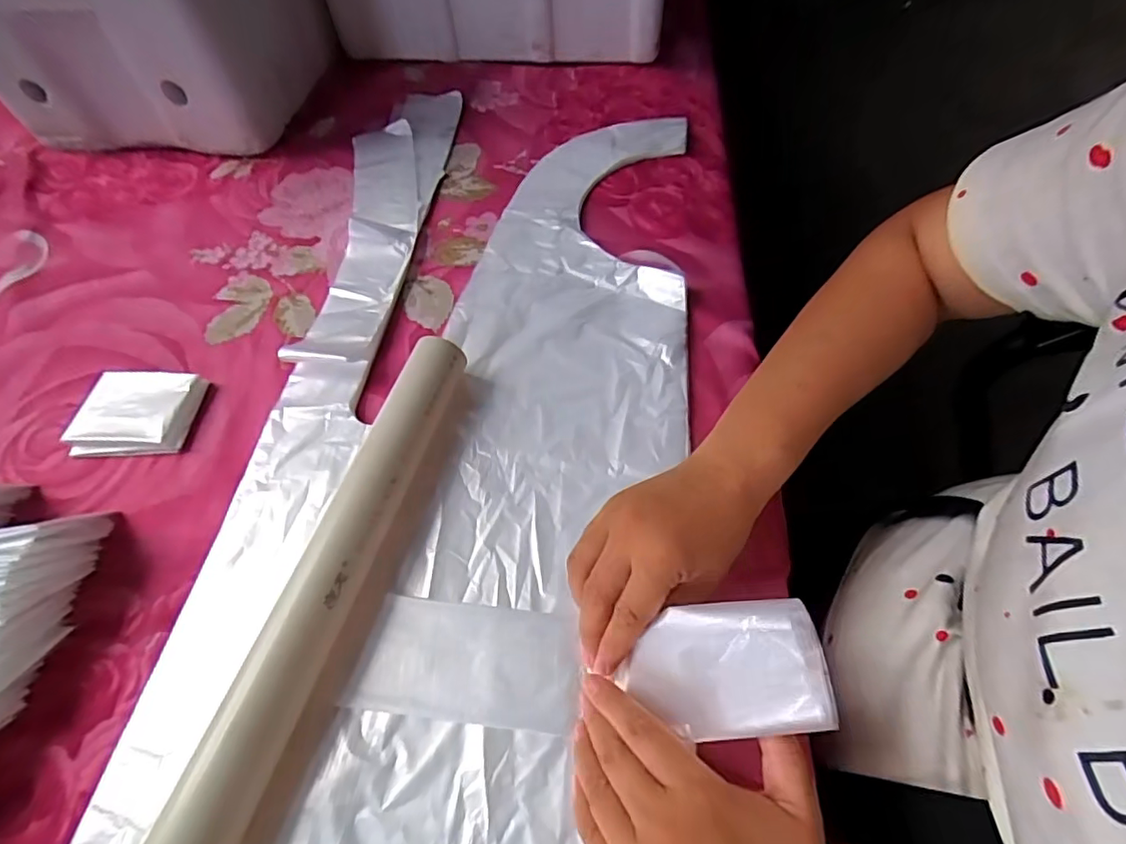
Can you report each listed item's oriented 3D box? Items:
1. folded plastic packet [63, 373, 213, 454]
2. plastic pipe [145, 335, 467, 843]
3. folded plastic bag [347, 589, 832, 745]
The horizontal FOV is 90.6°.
[{"bbox_3d":[-0.321,-0.008,0.420,0.083,0.021,0.065,-1,57,1],"label":"folded plastic packet"},{"bbox_3d":[-0.132,0.095,0.319,0.031,0.041,0.346,13,59,10],"label":"plastic pipe"},{"bbox_3d":[0.004,0.123,0.288,0.241,0.056,0.061,-12,53,26],"label":"folded plastic bag"}]

